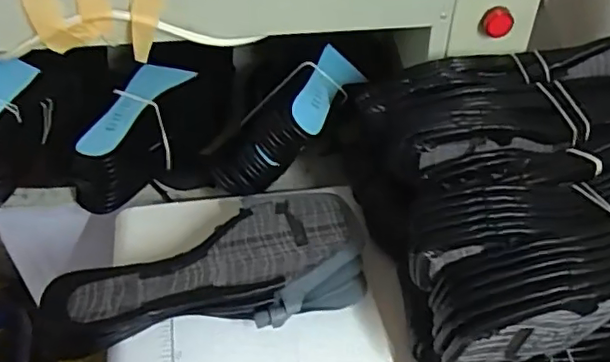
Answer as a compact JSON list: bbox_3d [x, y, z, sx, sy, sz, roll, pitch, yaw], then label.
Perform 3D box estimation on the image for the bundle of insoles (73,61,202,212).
[{"bbox_3d":[-0.195,-0.047,0.707,0.057,0.107,0.177,21,49,17],"label":"bundle of insoles"}]

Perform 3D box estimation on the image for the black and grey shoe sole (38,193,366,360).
[{"bbox_3d":[-0.086,0.079,0.554,0.278,0.041,0.125,-6,47,-8],"label":"black and grey shoe sole"}]

